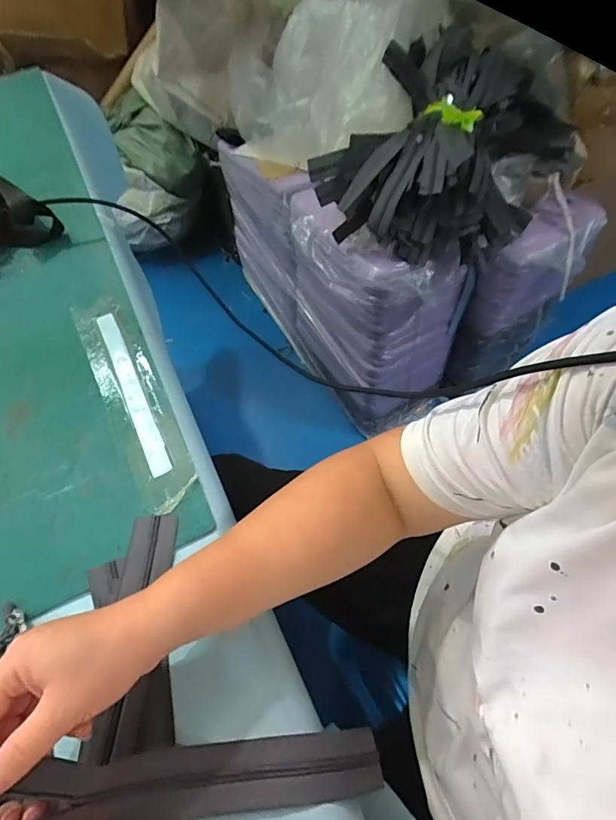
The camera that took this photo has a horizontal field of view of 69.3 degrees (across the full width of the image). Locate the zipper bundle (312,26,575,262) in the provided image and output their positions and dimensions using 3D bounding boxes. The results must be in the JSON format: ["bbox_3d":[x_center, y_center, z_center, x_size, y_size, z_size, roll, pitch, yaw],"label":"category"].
[{"bbox_3d":[0.261,-0.481,0.837,0.304,0.222,0.407,38,68,20],"label":"zipper bundle"}]

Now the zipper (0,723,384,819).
[{"bbox_3d":[-0.071,0.245,0.294,0.262,0.029,0.045,9,59,-17],"label":"zipper"}]

